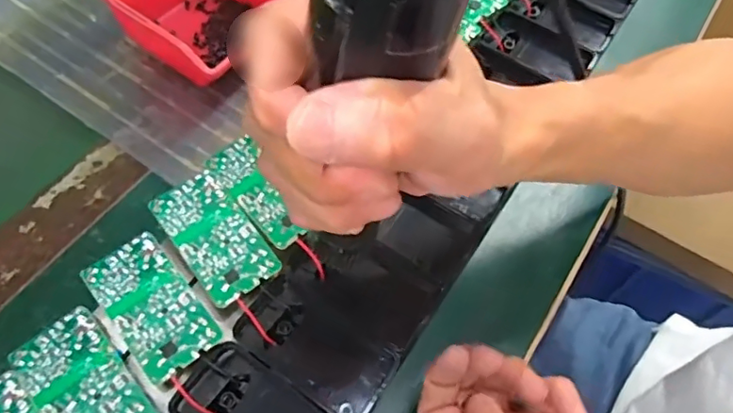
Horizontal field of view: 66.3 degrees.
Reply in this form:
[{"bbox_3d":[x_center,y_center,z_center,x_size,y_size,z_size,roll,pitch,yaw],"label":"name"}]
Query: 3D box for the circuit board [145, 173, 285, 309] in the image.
[{"bbox_3d":[-0.084,0.016,0.310,0.041,0.015,0.073,-34,66,-20],"label":"circuit board"}]

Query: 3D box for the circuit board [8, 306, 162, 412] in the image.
[{"bbox_3d":[-0.133,0.084,0.262,0.041,0.006,0.074,-37,67,-21],"label":"circuit board"}]

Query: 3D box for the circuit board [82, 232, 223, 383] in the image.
[{"bbox_3d":[-0.110,0.049,0.287,0.040,0.012,0.074,-37,67,-21],"label":"circuit board"}]

